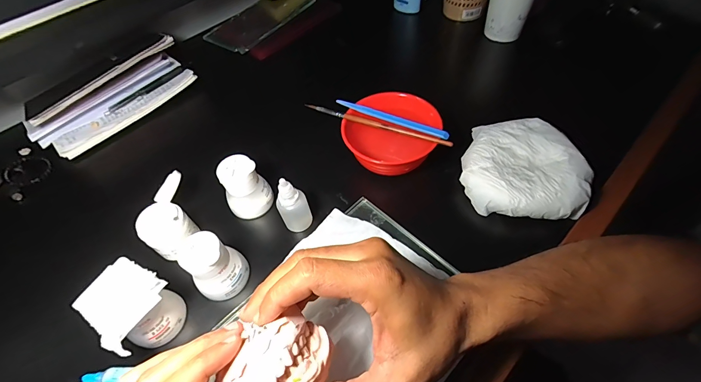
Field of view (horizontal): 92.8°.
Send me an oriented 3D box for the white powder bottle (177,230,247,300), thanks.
[{"bbox_3d":[-0.129,0.069,0.315,0.050,0.059,0.046,-2,55,3],"label":"white powder bottle"}]

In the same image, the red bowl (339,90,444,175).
[{"bbox_3d":[0.047,-0.065,0.388,0.106,0.051,0.086,0,55,5],"label":"red bowl"}]

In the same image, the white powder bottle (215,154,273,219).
[{"bbox_3d":[-0.116,-0.003,0.366,0.045,0.062,0.040,-33,59,-17],"label":"white powder bottle"}]

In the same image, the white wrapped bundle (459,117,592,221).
[{"bbox_3d":[0.185,-0.028,0.362,0.116,0.038,0.113,5,56,8],"label":"white wrapped bundle"}]

